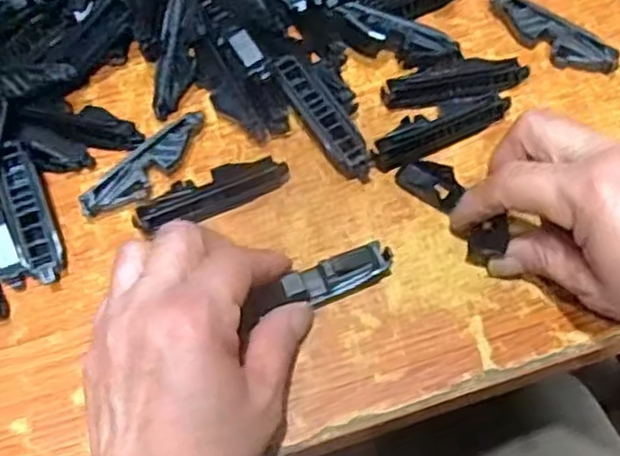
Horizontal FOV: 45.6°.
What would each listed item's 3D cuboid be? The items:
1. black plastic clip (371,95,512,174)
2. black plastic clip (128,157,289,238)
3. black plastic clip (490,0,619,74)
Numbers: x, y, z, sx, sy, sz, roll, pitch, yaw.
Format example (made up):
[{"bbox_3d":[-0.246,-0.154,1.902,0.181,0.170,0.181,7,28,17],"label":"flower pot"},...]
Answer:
[{"bbox_3d":[0.069,-0.055,0.395,0.078,0.010,0.022,-23,64,-10],"label":"black plastic clip"},{"bbox_3d":[-0.050,-0.017,0.382,0.081,0.015,0.025,-21,63,-9],"label":"black plastic clip"},{"bbox_3d":[0.137,-0.112,0.422,0.079,0.020,0.016,39,70,20],"label":"black plastic clip"}]

